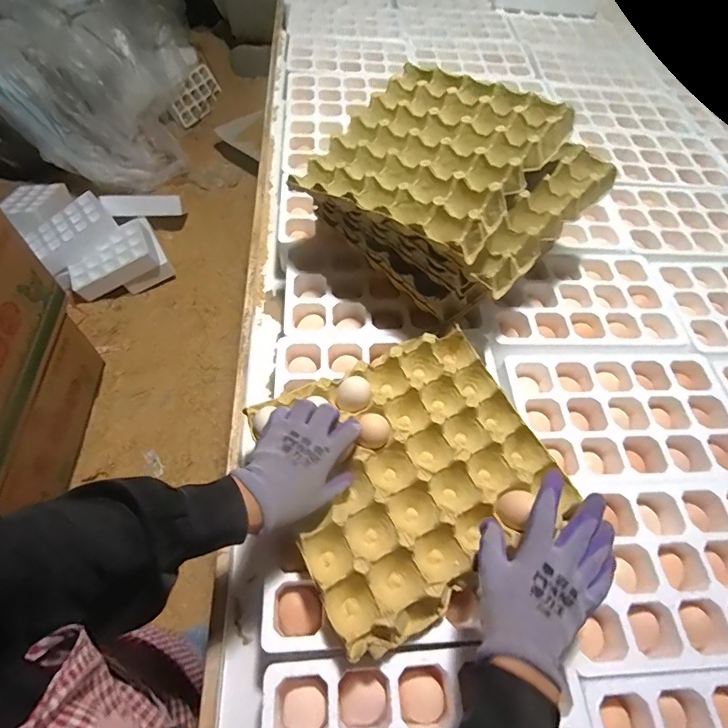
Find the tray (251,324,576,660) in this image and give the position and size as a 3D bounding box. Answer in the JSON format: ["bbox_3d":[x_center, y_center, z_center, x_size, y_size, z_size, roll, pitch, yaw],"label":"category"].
[{"bbox_3d":[0.055,0.112,0.508,0.292,0.048,0.281,-22,62,-17],"label":"tray"}]

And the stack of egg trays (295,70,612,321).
[{"bbox_3d":[0.123,-0.246,0.629,0.327,0.161,0.291,32,61,15],"label":"stack of egg trays"}]

